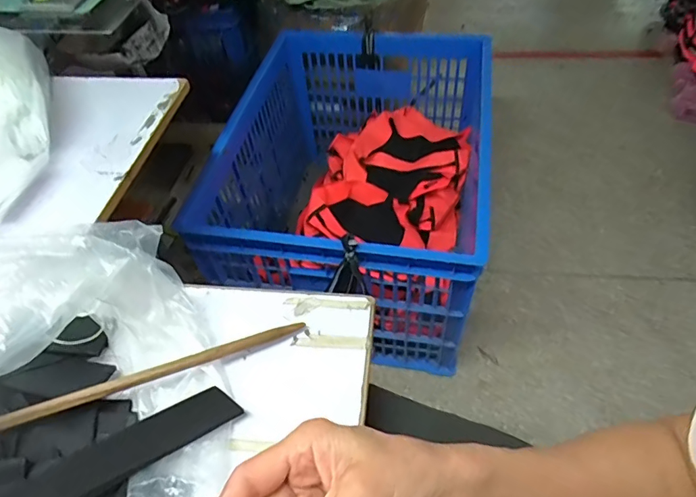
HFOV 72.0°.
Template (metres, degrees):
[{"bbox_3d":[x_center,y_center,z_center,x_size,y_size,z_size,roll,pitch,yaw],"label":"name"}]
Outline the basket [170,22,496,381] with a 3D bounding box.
[{"bbox_3d":[0.036,-0.190,1.377,0.673,0.476,0.891,9,52,12],"label":"basket"}]

